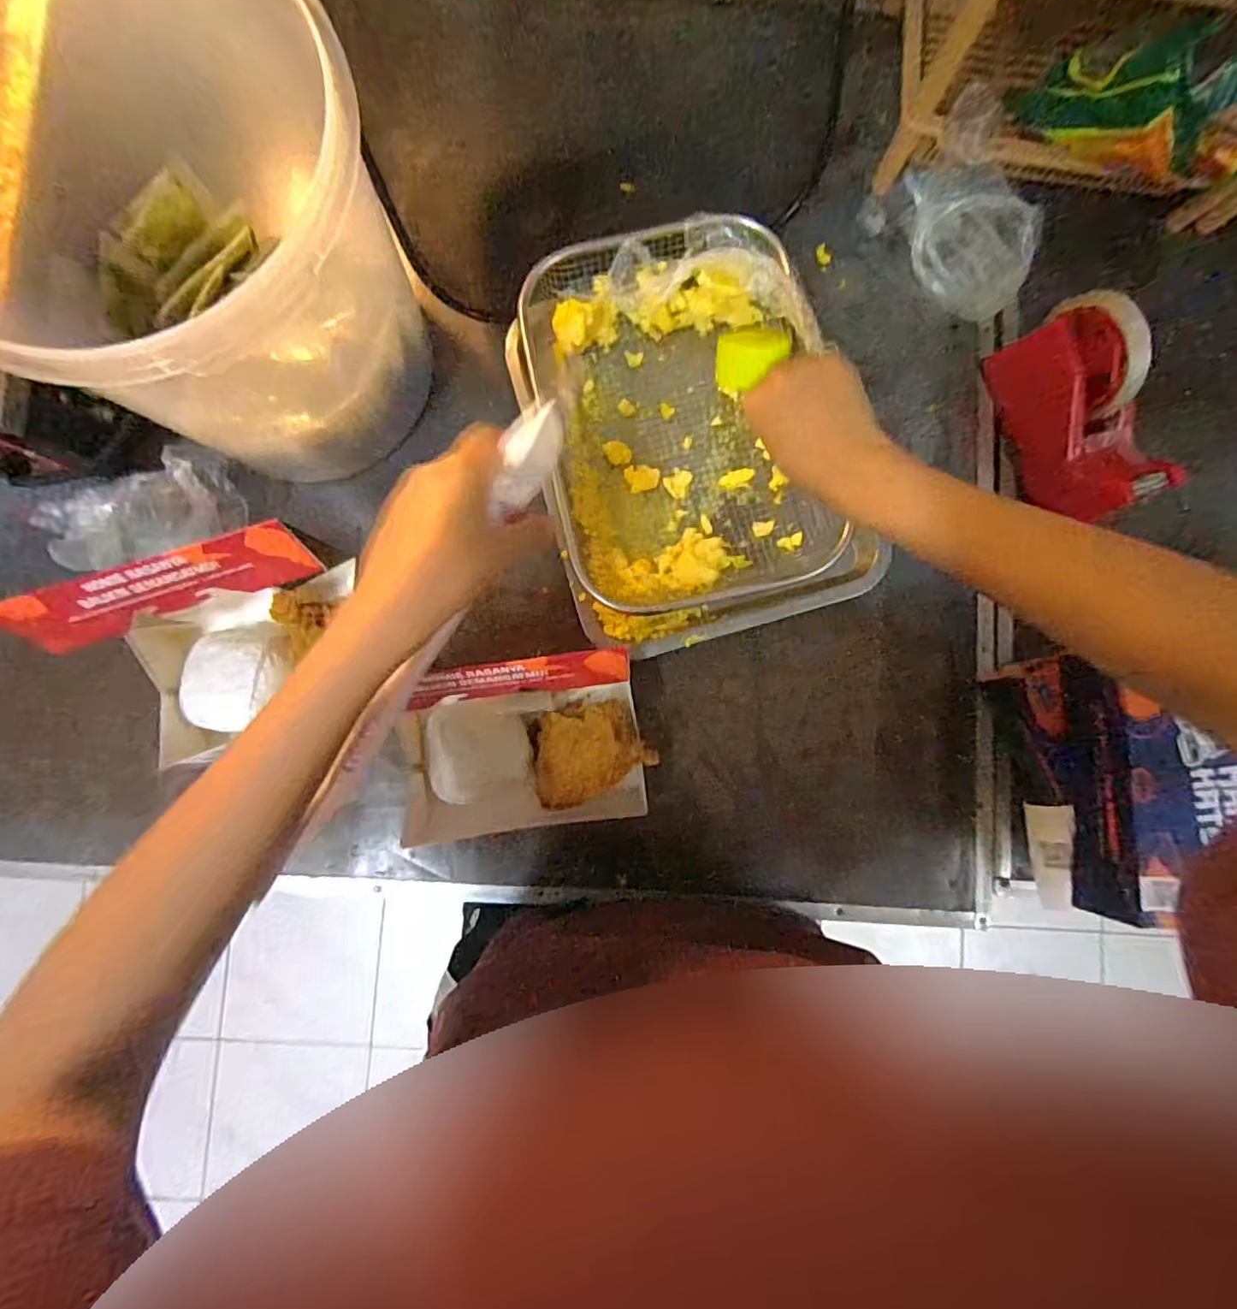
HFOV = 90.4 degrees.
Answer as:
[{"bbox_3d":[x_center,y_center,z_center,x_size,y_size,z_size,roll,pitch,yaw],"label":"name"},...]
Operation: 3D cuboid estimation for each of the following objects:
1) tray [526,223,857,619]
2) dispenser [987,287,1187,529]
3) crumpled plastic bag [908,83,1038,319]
[{"bbox_3d":[0.051,-0.184,0.490,0.216,0.057,0.292,-12,87,-1],"label":"tray"},{"bbox_3d":[0.360,-0.185,0.475,0.057,0.097,0.160,-20,87,-3],"label":"dispenser"},{"bbox_3d":[0.294,-0.347,0.509,0.088,0.048,0.114,-4,86,-2],"label":"crumpled plastic bag"}]

